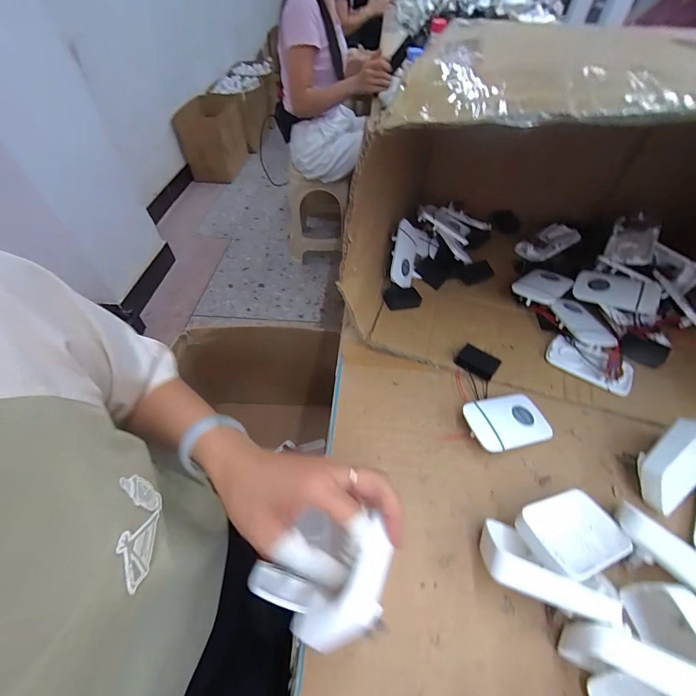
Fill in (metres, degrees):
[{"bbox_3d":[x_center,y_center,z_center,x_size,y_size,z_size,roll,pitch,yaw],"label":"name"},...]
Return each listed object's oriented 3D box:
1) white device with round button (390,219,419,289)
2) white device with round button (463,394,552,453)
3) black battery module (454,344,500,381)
[{"bbox_3d":[0.085,-0.140,0.500,0.011,0.048,0.095,6,80,53],"label":"white device with round button"},{"bbox_3d":[0.178,0.084,0.374,0.090,0.023,0.059,-13,53,-9],"label":"white device with round button"},{"bbox_3d":[0.163,0.018,0.420,0.048,0.014,0.028,30,58,22],"label":"black battery module"}]

